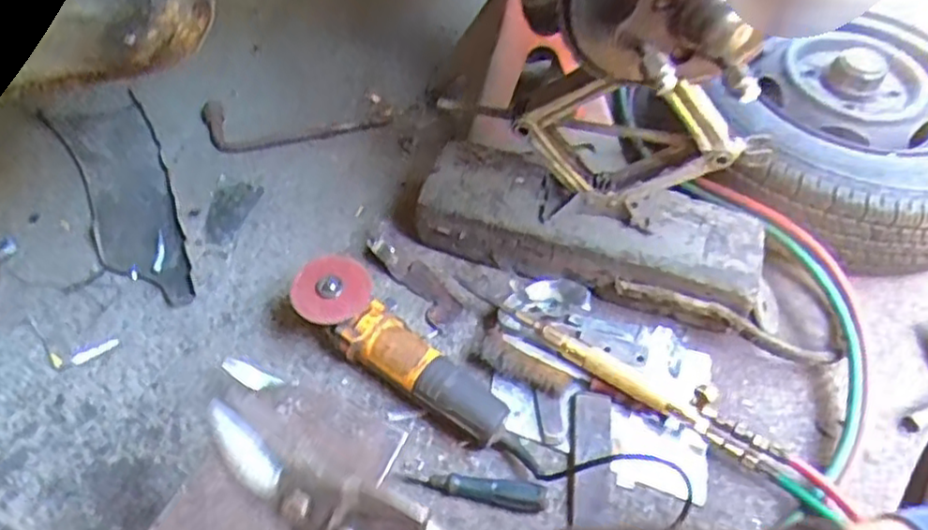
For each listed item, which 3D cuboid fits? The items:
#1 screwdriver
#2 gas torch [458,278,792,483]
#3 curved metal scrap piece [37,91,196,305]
[{"bbox_3d":[0.006,0.231,0.723,0.154,0.025,0.024,9,53,6],"label":"screwdriver"},{"bbox_3d":[0.175,0.125,0.813,0.405,0.062,0.043,29,57,20],"label":"gas torch"},{"bbox_3d":[-0.472,-0.106,0.975,0.123,0.014,0.436,-25,57,-19],"label":"curved metal scrap piece"}]

